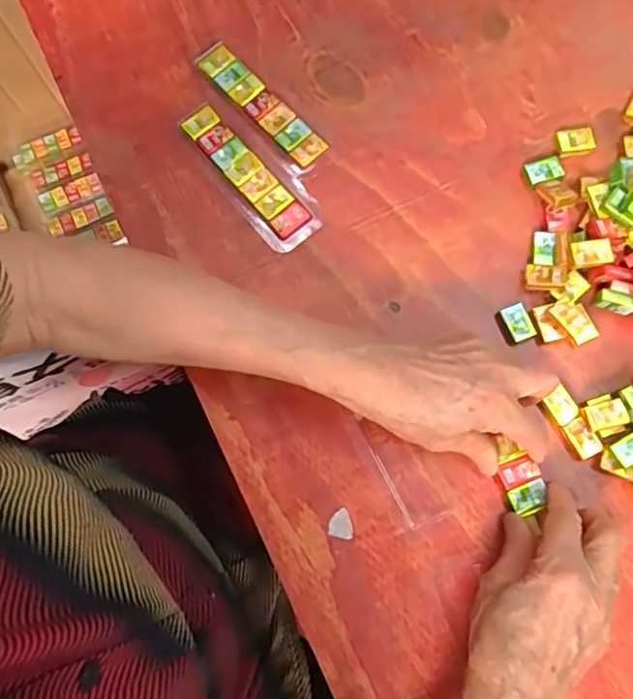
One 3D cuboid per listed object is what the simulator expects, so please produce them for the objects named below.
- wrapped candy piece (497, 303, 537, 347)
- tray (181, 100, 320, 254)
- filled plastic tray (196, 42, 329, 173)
[{"bbox_3d":[0.135,-0.017,0.391,0.020,0.008,0.026,-18,77,-3],"label":"wrapped candy piece"},{"bbox_3d":[-0.048,-0.127,0.417,0.039,0.008,0.127,-36,79,-7],"label":"tray"},{"bbox_3d":[-0.041,-0.180,0.427,0.026,0.009,0.120,-42,80,-8],"label":"filled plastic tray"}]

